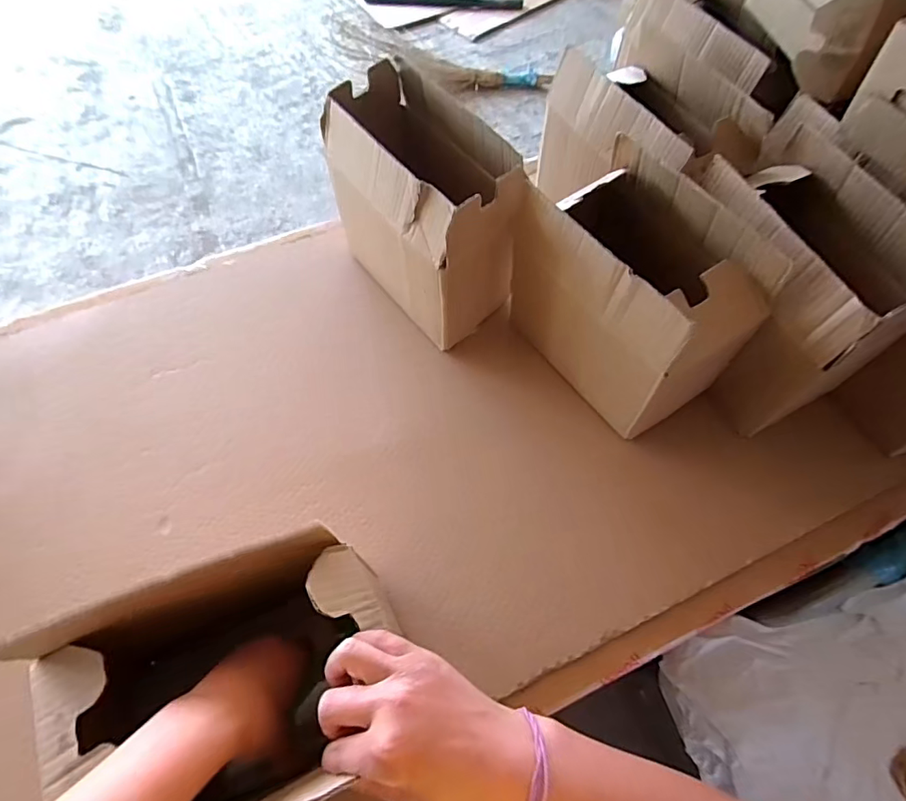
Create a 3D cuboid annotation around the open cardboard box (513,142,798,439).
[{"bbox_3d":[0.189,-0.113,0.558,0.137,0.219,0.234,-33,67,-16],"label":"open cardboard box"}]

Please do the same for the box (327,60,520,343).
[{"bbox_3d":[-0.037,-0.233,0.622,0.139,0.212,0.245,-35,68,-17],"label":"box"}]

